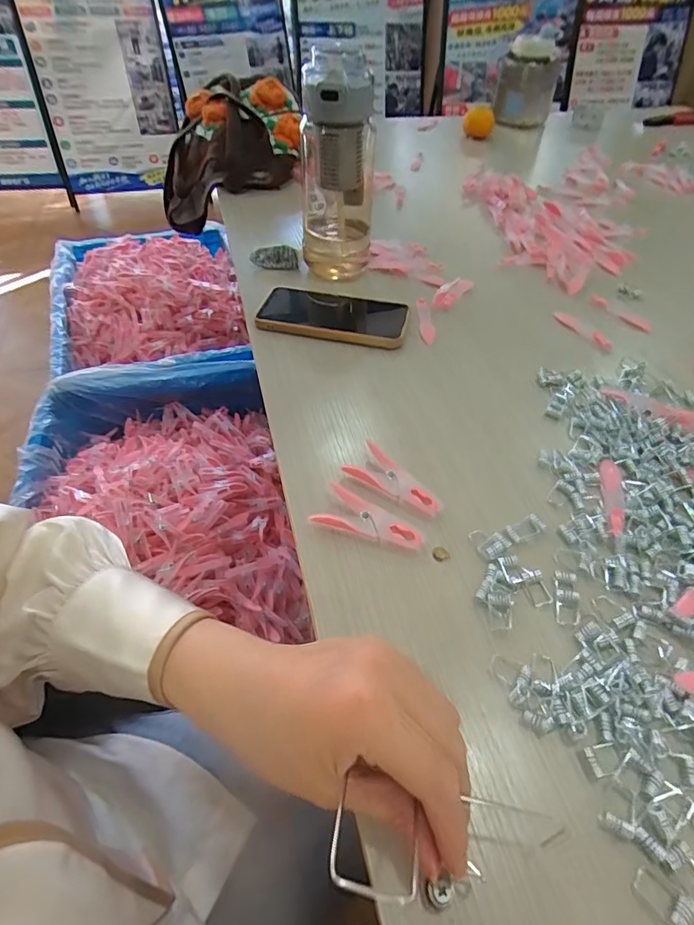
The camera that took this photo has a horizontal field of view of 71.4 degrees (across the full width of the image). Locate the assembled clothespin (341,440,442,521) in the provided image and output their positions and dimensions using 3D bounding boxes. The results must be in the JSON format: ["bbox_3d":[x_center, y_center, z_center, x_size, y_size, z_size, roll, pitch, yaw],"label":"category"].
[{"bbox_3d":[0.037,0.013,0.364,0.077,0.009,0.035,34,56,25],"label":"assembled clothespin"}]

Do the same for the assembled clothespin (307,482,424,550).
[{"bbox_3d":[0.015,0.042,0.340,0.076,0.011,0.036,23,52,18],"label":"assembled clothespin"}]

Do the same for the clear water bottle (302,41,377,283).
[{"bbox_3d":[-0.009,-0.316,0.531,0.078,0.205,0.079,0,48,-2],"label":"clear water bottle"}]

